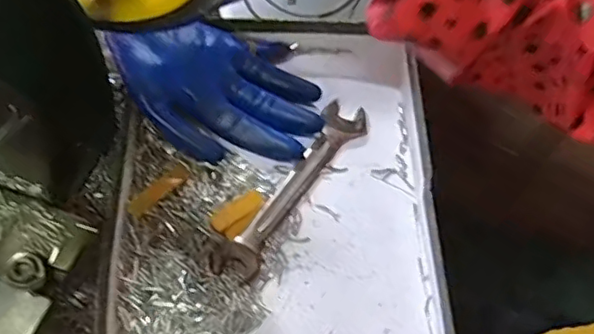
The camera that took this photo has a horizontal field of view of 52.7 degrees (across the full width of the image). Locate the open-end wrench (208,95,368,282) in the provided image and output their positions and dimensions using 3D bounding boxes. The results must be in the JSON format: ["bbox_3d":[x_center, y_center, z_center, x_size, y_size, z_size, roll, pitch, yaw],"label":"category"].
[{"bbox_3d":[-0.002,0.015,0.463,0.034,0.011,0.173,32,66,12],"label":"open-end wrench"}]

